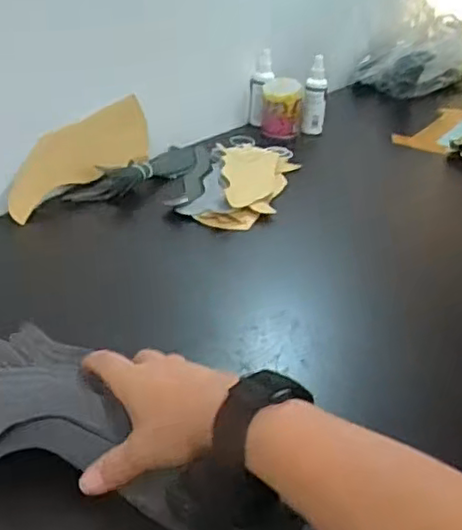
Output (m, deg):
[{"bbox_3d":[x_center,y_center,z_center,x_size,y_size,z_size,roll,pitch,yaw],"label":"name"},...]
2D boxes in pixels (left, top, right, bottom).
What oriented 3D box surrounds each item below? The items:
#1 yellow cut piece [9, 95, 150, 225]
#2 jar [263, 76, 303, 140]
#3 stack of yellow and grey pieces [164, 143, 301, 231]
[{"bbox_3d":[-0.192,-0.145,0.832,0.016,0.088,0.252,8,31,34],"label":"yellow cut piece"},{"bbox_3d":[0.087,-0.273,1.107,0.070,0.091,0.065,4,29,-2],"label":"jar"},{"bbox_3d":[0.003,-0.123,0.905,0.143,0.031,0.256,11,29,11],"label":"stack of yellow and grey pieces"}]

